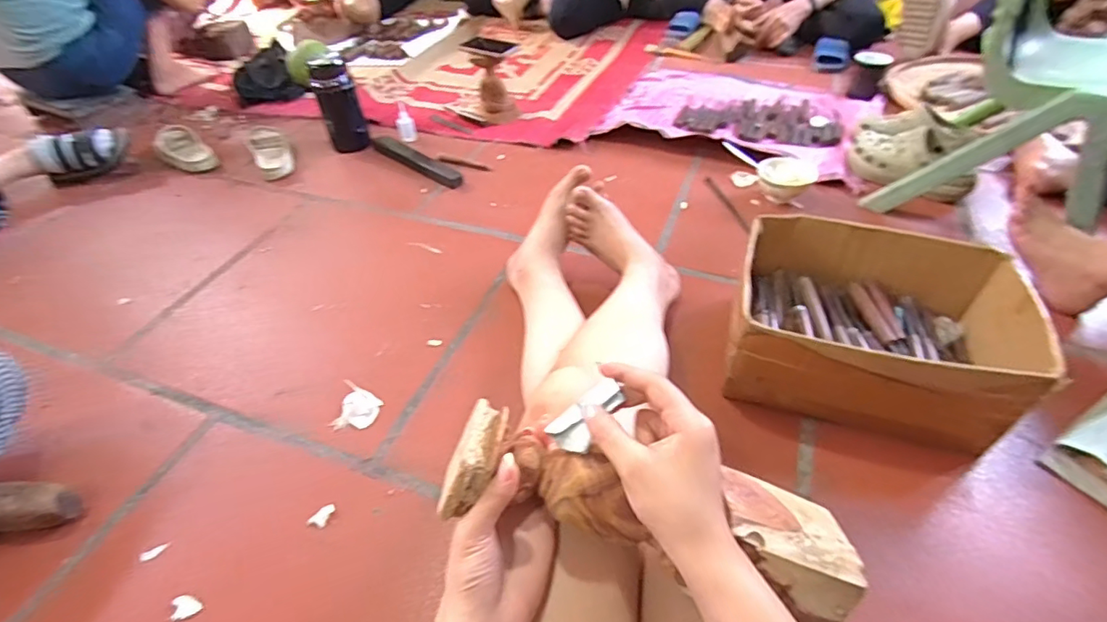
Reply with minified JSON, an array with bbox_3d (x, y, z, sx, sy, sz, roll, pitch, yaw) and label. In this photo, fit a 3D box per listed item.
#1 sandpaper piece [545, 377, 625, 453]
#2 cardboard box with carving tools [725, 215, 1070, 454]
[{"bbox_3d":[0.025,0.077,0.385,0.059,0.012,0.030,-42,48,4],"label":"sandpaper piece"},{"bbox_3d":[0.418,0.018,0.708,0.324,0.148,0.262,11,46,18],"label":"cardboard box with carving tools"}]

